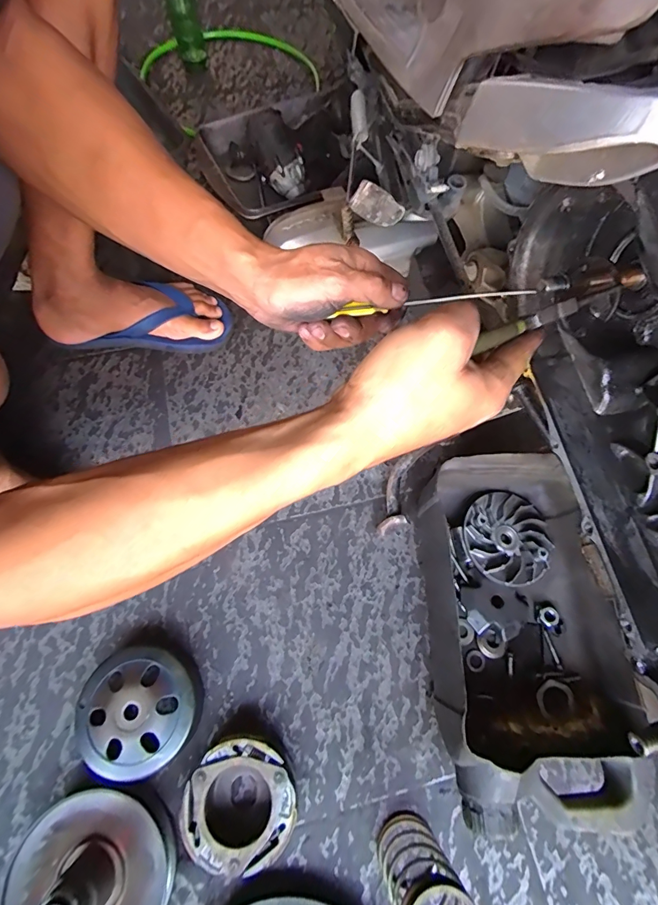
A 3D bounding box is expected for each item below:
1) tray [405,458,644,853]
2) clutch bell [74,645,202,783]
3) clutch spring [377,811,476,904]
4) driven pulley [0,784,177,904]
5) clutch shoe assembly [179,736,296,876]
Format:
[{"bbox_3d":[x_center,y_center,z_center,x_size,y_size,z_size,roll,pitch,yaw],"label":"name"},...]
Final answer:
[{"bbox_3d":[0.201,0.177,0.437,0.186,0.100,0.329,-1,68,-2],"label":"tray"},{"bbox_3d":[-0.194,0.262,0.423,0.111,0.045,0.111,1,68,-1],"label":"clutch bell"},{"bbox_3d":[0.078,0.364,0.344,0.058,0.126,0.057,1,68,-1],"label":"clutch spring"},{"bbox_3d":[-0.218,0.384,0.356,0.138,0.077,0.146,36,72,12],"label":"driven pulley"},{"bbox_3d":[-0.084,0.335,0.400,0.100,0.040,0.099,32,71,11],"label":"clutch shoe assembly"}]

